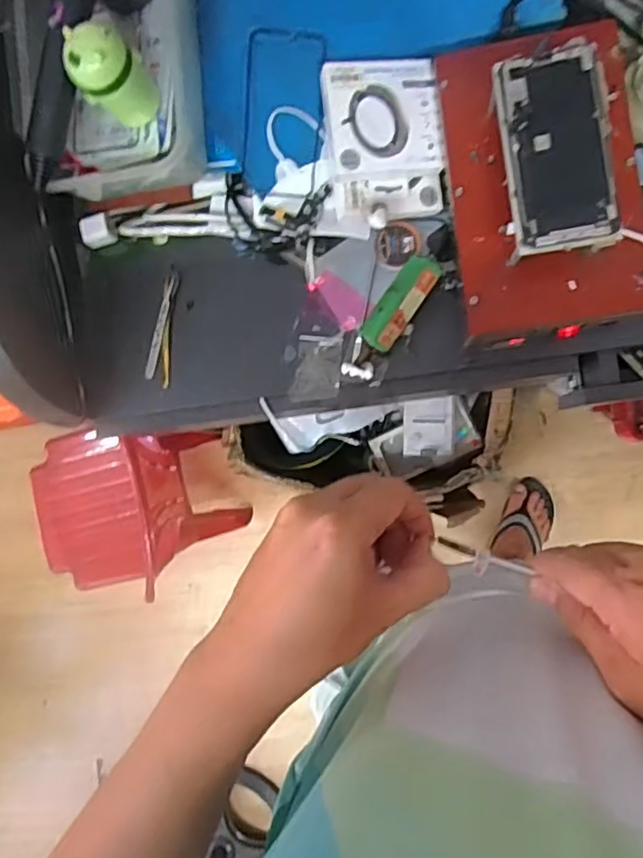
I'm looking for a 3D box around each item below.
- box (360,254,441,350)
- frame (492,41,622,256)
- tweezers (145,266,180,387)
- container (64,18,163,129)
[{"bbox_3d":[0.079,-0.127,0.613,0.041,0.039,0.104,34,93,8],"label":"box"},{"bbox_3d":[0.189,-0.223,0.490,0.082,0.016,0.158,-6,87,8],"label":"frame"},{"bbox_3d":[-0.173,-0.110,0.668,0.023,0.016,0.123,8,89,9],"label":"tweezers"},{"bbox_3d":[-0.186,-0.308,0.537,0.059,0.088,0.048,-13,86,8],"label":"container"}]

